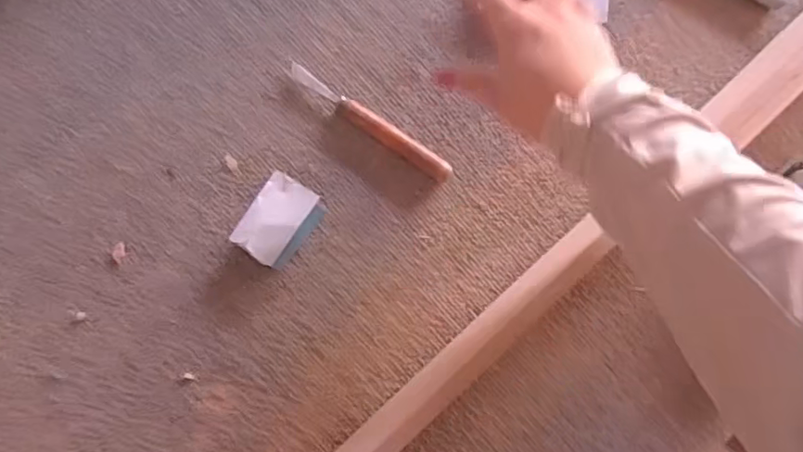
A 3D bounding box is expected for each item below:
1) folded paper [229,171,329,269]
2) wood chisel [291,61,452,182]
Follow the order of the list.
[{"bbox_3d":[-0.096,-0.004,0.448,0.049,0.027,0.065,34,85,-1],"label":"folded paper"},{"bbox_3d":[-0.027,-0.084,0.469,0.156,0.015,0.018,33,85,-1],"label":"wood chisel"}]

